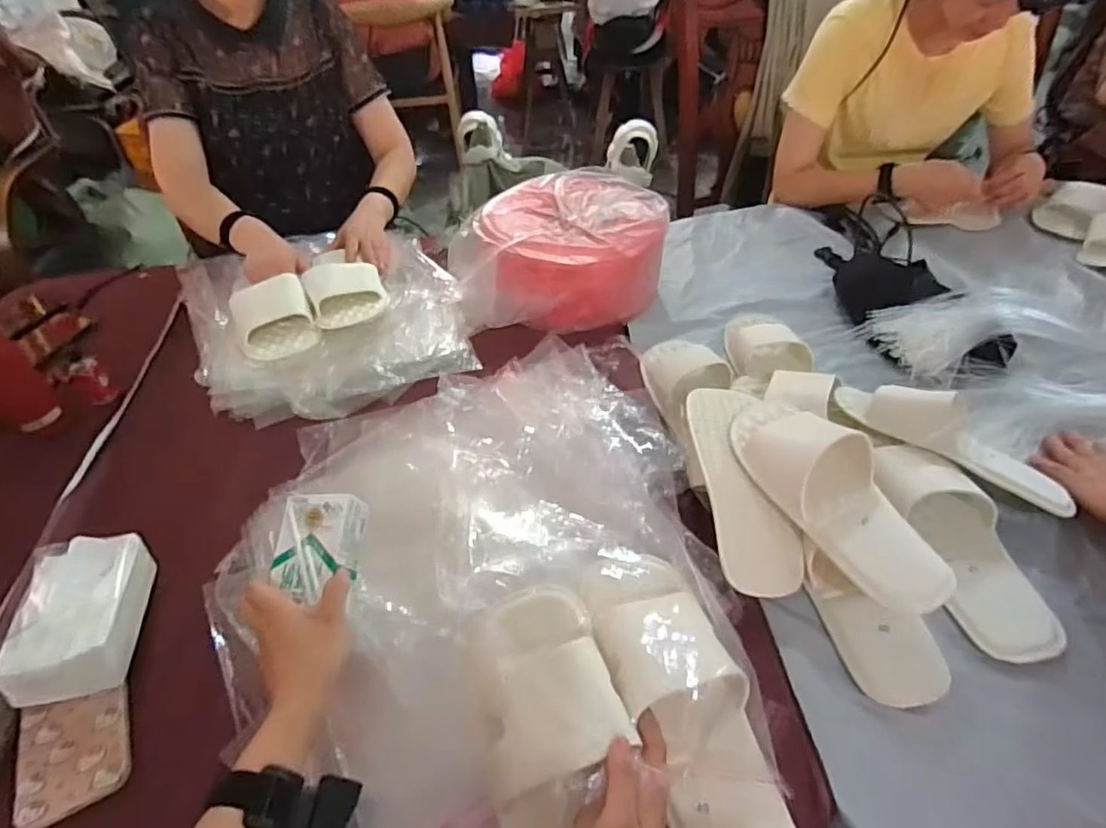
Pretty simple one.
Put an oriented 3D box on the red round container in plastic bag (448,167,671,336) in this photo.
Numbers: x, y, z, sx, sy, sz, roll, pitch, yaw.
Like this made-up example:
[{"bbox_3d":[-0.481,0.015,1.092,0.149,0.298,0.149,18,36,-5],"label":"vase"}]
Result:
[{"bbox_3d":[0.006,-0.255,0.932,0.324,0.114,0.264,-8,45,-5],"label":"red round container in plastic bag"}]

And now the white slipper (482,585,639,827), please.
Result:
[{"bbox_3d":[0.004,0.271,0.451,0.104,0.062,0.265,-3,68,0],"label":"white slipper"}]

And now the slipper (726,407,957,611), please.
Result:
[{"bbox_3d":[0.278,0.071,0.589,0.099,0.063,0.256,-21,48,-17],"label":"slipper"}]

